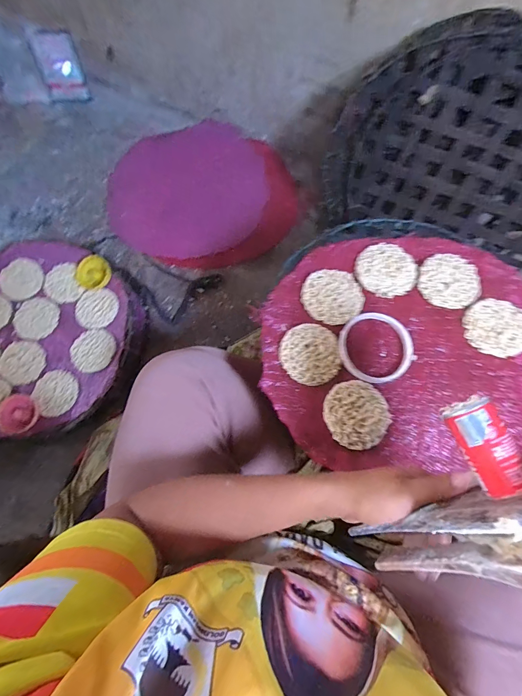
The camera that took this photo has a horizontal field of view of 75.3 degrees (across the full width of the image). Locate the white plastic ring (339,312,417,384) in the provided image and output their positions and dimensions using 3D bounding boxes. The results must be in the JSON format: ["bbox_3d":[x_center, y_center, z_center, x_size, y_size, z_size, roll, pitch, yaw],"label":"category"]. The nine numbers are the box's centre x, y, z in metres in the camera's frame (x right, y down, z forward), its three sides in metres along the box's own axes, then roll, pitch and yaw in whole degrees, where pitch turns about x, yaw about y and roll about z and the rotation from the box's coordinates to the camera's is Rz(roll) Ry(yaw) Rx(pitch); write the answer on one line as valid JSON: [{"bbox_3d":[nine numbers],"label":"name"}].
[{"bbox_3d":[0.142,-0.002,0.421,0.089,0.005,0.090,0,72,1],"label":"white plastic ring"}]

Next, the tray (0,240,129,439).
[{"bbox_3d":[-0.416,-0.029,0.617,0.347,0.063,0.361,1,77,-4],"label":"tray"}]

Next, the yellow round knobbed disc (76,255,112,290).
[{"bbox_3d":[-0.310,-0.140,0.624,0.063,0.018,0.063,35,95,4],"label":"yellow round knobbed disc"}]

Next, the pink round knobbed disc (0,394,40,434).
[{"bbox_3d":[-0.400,0.110,0.557,0.065,0.014,0.060,28,75,10],"label":"pink round knobbed disc"}]

